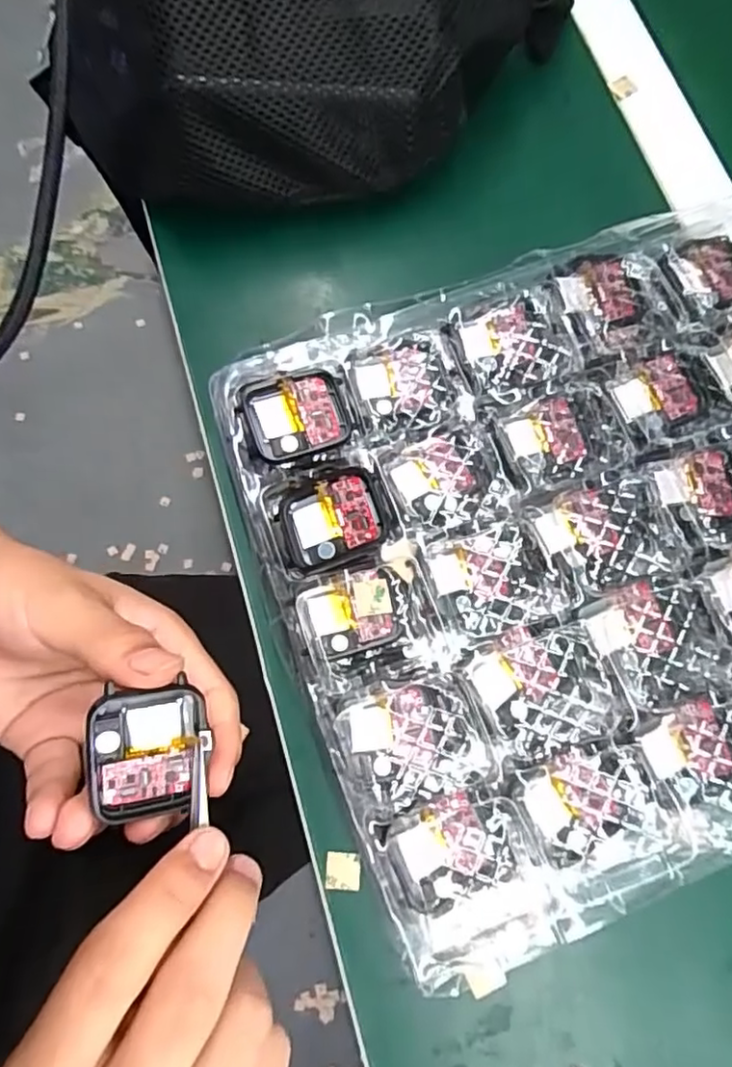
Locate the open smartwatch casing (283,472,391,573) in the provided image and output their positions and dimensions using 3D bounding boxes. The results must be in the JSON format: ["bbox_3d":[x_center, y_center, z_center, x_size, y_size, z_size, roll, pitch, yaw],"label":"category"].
[{"bbox_3d":[-0.014,-0.006,0.261,0.043,0.010,0.036,-18,76,-4],"label":"open smartwatch casing"}]

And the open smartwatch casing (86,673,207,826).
[{"bbox_3d":[-0.074,0.074,0.205,0.034,0.005,0.044,1,91,-23],"label":"open smartwatch casing"}]

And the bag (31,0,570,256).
[{"bbox_3d":[-0.025,-0.261,0.327,0.285,0.107,0.124,-9,76,-1],"label":"bag"}]

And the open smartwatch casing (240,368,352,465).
[{"bbox_3d":[-0.030,-0.052,0.272,0.045,0.010,0.037,-16,76,-4],"label":"open smartwatch casing"}]

